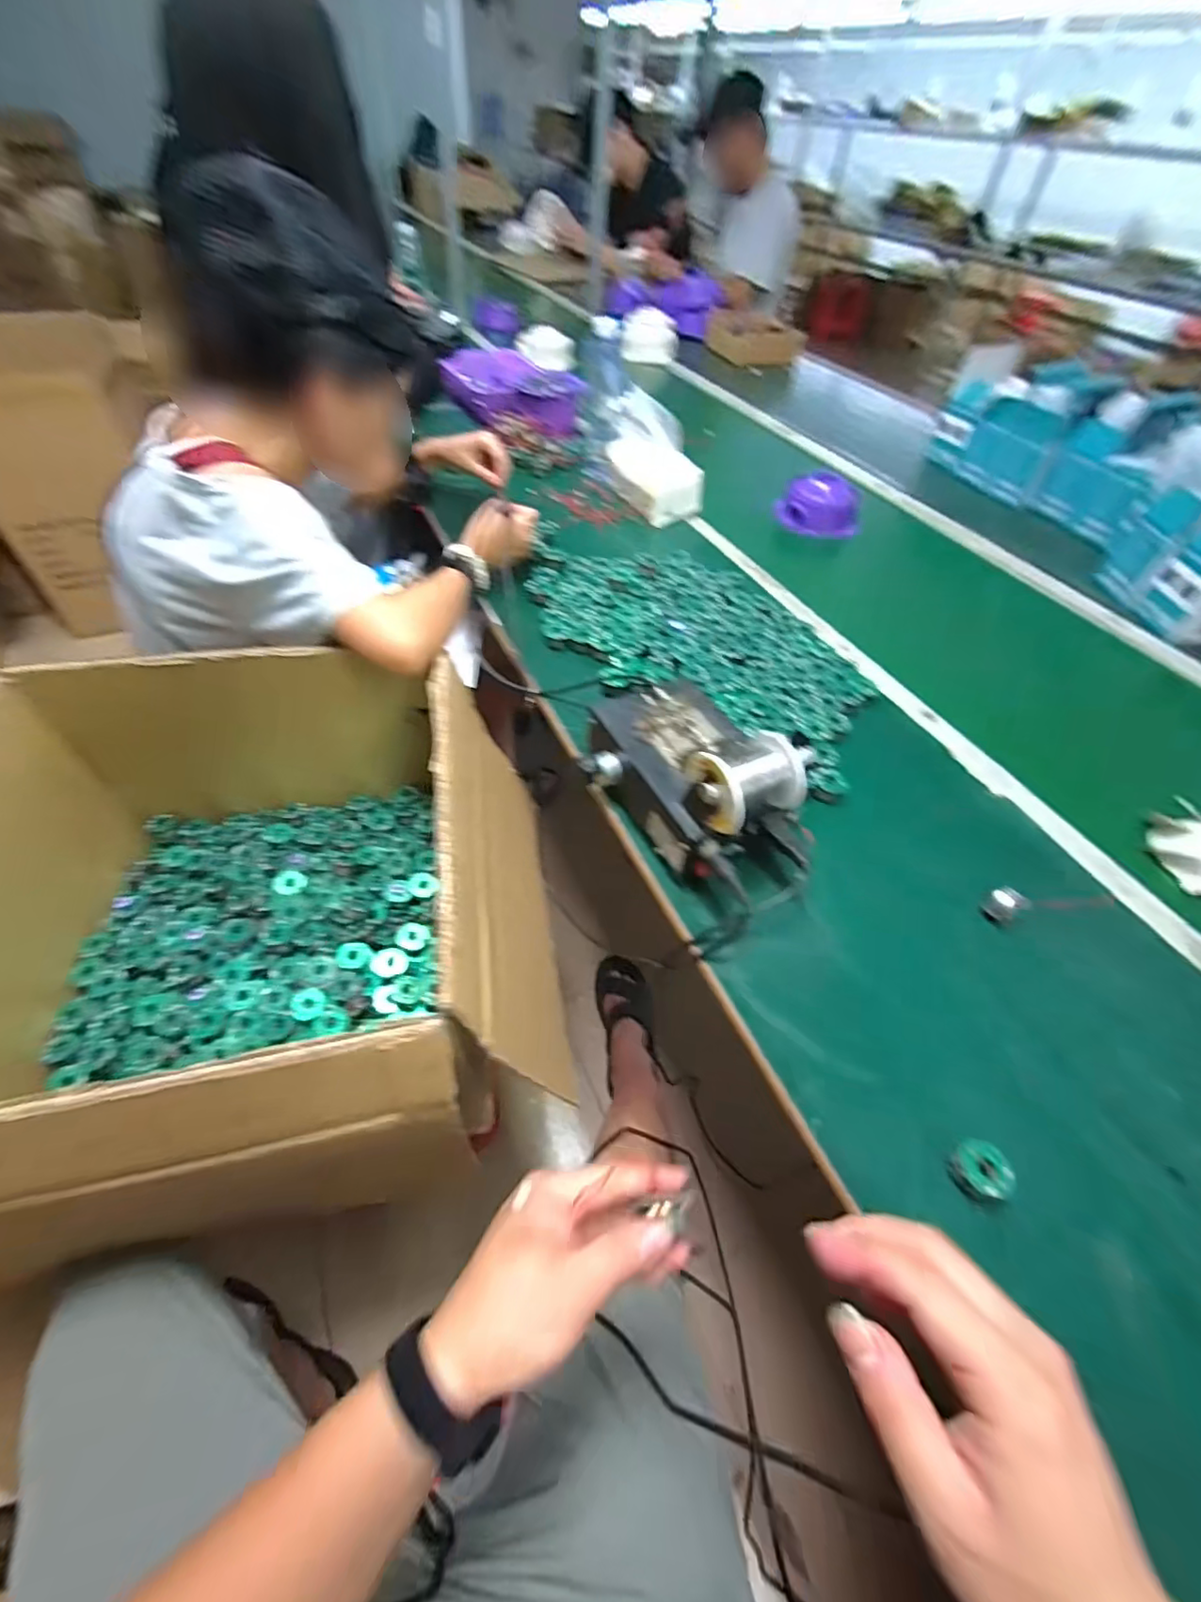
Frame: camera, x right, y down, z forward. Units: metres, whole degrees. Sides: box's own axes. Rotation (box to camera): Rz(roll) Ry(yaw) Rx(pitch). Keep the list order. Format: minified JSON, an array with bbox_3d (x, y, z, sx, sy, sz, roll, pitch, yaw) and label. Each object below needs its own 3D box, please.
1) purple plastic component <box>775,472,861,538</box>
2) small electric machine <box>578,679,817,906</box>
[{"bbox_3d":[0.391,-0.525,1.043,0.143,0.066,0.120,22,52,14],"label":"purple plastic component"},{"bbox_3d":[0.077,-0.027,0.538,0.138,0.141,0.230,-22,55,-21],"label":"small electric machine"}]

